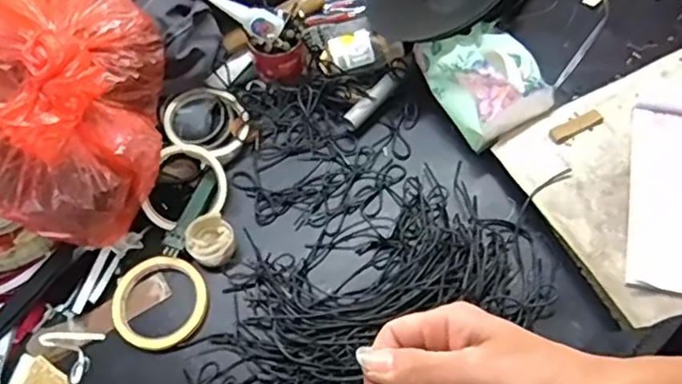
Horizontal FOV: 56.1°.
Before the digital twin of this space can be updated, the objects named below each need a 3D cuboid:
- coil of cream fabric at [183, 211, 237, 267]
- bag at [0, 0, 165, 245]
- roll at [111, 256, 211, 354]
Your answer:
[{"bbox_3d":[-0.134,0.052,0.663,0.048,0.030,0.049,-2,63,3],"label":"coil of cream fabric"},{"bbox_3d":[-0.301,-0.084,0.626,0.248,0.156,0.221,6,64,7],"label":"bag"},{"bbox_3d":[-0.183,0.111,0.648,0.093,0.012,0.093,-2,63,3],"label":"roll"}]

